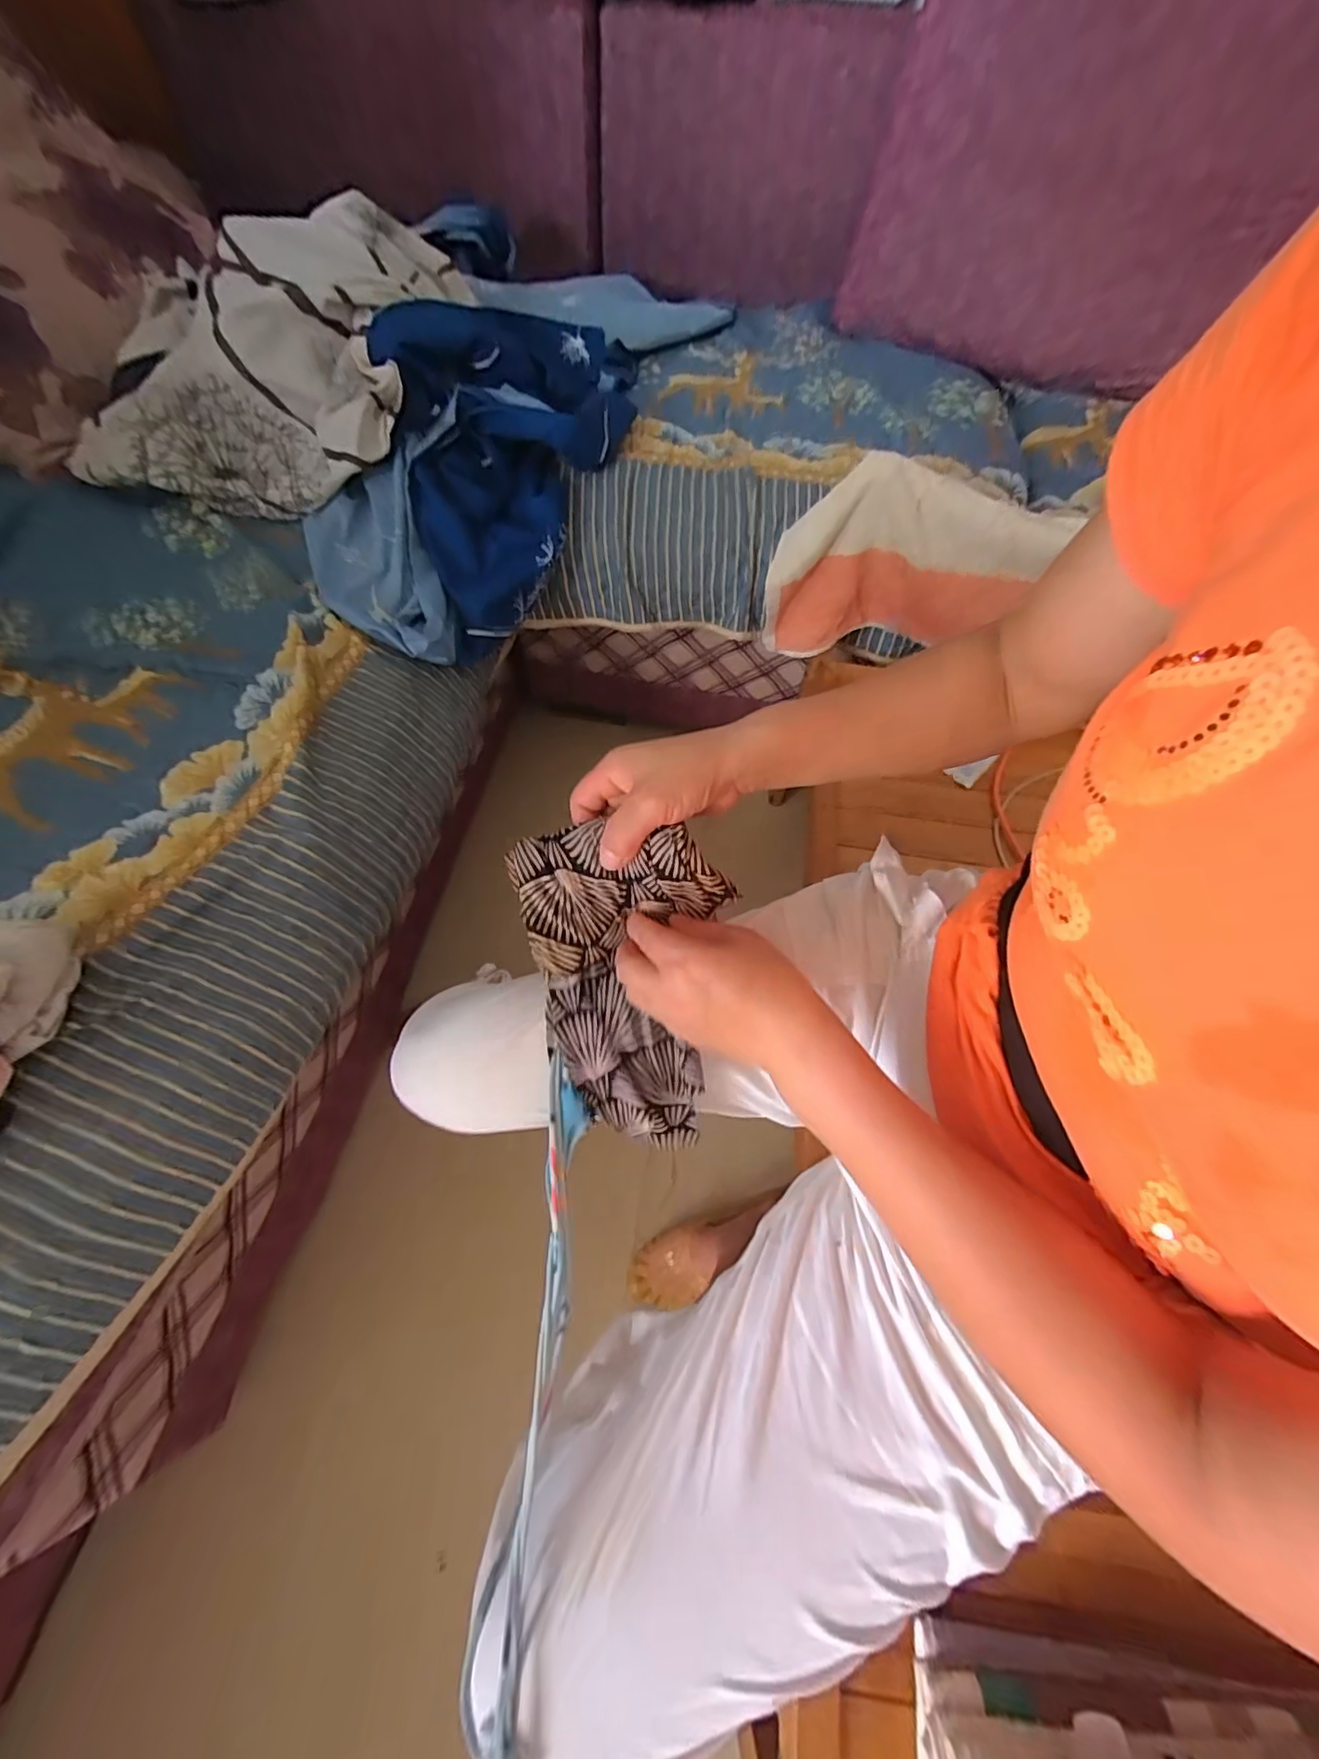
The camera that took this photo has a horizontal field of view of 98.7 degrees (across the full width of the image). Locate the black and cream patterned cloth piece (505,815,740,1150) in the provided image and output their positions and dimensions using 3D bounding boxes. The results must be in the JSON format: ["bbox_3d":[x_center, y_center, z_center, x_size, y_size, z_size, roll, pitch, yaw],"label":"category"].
[{"bbox_3d":[-0.019,0.074,0.364,0.135,0.040,0.216,-5,95,-1],"label":"black and cream patterned cloth piece"}]

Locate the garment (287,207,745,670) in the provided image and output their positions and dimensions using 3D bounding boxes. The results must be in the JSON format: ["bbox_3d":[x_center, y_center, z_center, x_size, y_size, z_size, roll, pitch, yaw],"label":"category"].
[{"bbox_3d":[-0.227,-0.616,0.746,0.349,0.187,0.759,15,62,6],"label":"garment"}]

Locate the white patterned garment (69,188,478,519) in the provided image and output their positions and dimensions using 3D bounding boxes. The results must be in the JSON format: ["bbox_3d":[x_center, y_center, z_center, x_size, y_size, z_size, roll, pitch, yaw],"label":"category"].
[{"bbox_3d":[-0.485,-0.650,0.695,0.383,0.176,0.389,9,62,2],"label":"white patterned garment"}]

